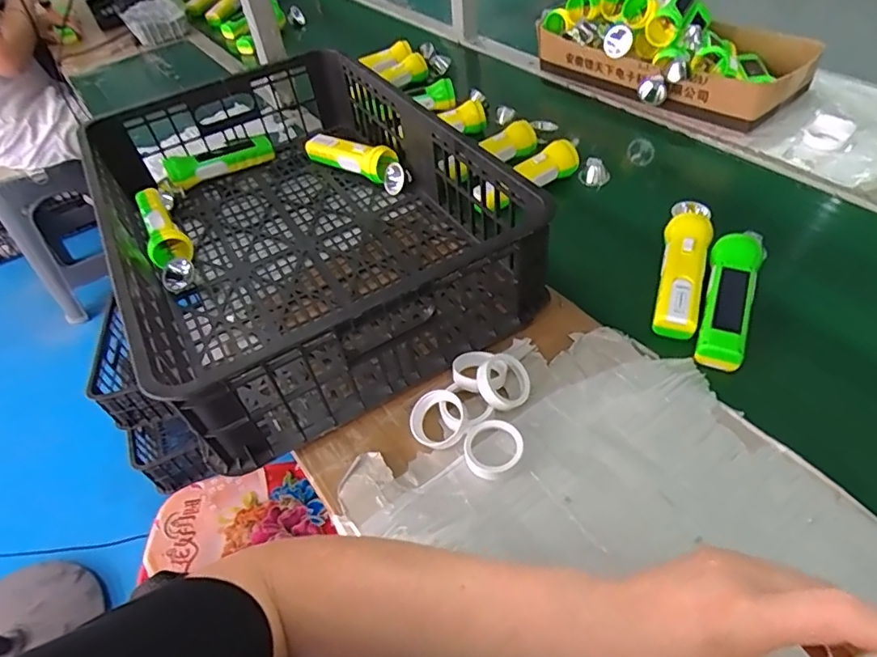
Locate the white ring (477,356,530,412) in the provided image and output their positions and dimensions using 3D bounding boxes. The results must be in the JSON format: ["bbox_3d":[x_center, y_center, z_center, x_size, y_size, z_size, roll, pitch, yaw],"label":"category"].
[{"bbox_3d":[0.062,0.053,0.515,0.055,0.012,0.055,2,85,-19],"label":"white ring"}]

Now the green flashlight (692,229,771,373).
[{"bbox_3d":[0.306,-0.034,0.564,0.050,0.052,0.172,17,52,21],"label":"green flashlight"}]

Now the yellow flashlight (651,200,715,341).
[{"bbox_3d":[0.273,-0.074,0.599,0.045,0.043,0.188,13,51,18],"label":"yellow flashlight"}]

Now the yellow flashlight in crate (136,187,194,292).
[{"bbox_3d":[-0.334,-0.113,0.656,0.044,0.051,0.161,-25,66,-15],"label":"yellow flashlight in crate"}]

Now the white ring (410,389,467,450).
[{"bbox_3d":[-0.001,0.087,0.505,0.050,0.022,0.054,-3,47,4],"label":"white ring"}]

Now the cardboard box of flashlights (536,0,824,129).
[{"bbox_3d":[0.361,-0.436,0.813,0.213,0.122,0.365,-37,54,-25],"label":"cardboard box of flashlights"}]

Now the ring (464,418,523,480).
[{"bbox_3d":[0.049,0.107,0.488,0.054,0.012,0.051,-3,47,4],"label":"ring"}]

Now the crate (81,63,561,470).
[{"bbox_3d":[-0.176,-0.151,0.648,0.378,0.167,0.527,-27,50,-17],"label":"crate"}]

